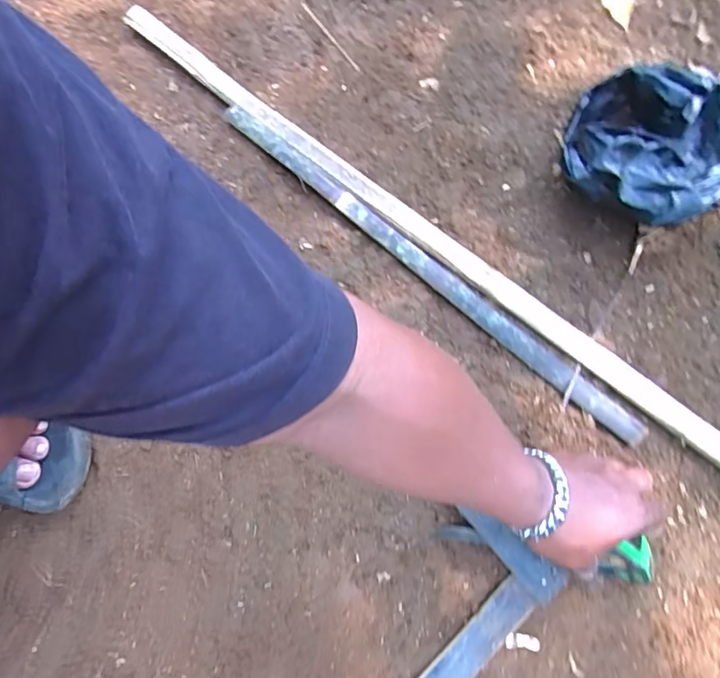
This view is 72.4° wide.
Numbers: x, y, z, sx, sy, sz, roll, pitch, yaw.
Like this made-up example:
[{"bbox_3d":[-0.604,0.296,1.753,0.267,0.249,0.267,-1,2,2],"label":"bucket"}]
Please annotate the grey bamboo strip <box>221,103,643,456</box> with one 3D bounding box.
[{"bbox_3d":[0.062,-0.086,0.549,0.573,0.017,0.032,40,77,9],"label":"grey bamboo strip"}]

